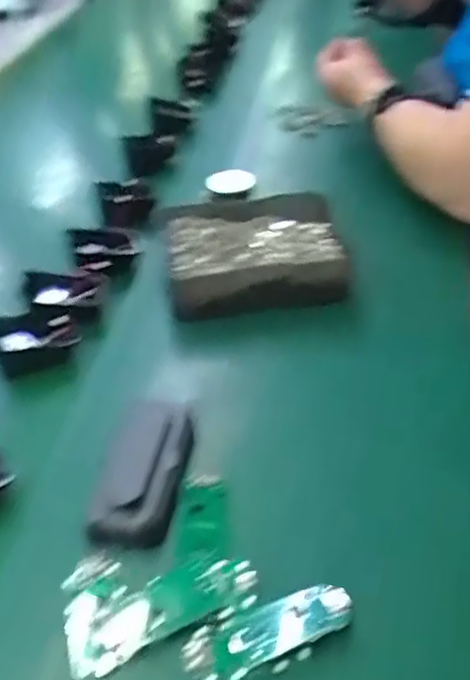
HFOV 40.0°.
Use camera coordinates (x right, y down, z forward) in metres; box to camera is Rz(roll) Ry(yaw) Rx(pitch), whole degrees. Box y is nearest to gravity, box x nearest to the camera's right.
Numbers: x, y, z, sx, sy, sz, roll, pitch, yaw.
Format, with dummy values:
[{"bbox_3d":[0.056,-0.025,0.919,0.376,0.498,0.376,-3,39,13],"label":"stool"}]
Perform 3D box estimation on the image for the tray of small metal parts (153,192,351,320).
[{"bbox_3d":[0.018,-0.084,0.577,0.157,0.034,0.131,-11,42,-5],"label":"tray of small metal parts"}]

